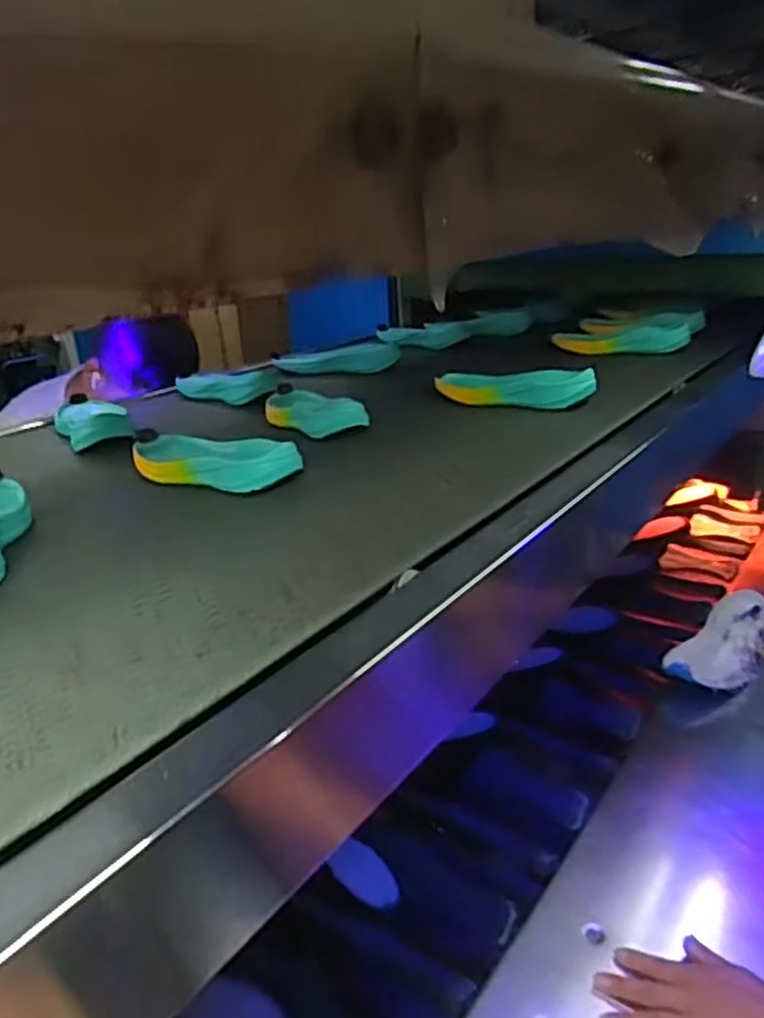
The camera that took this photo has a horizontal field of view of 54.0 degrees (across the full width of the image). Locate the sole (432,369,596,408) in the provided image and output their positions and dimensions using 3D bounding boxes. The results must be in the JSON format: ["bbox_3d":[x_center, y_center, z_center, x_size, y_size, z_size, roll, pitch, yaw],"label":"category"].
[{"bbox_3d":[0.163,-0.160,0.977,0.221,0.036,0.057,13,29,28],"label":"sole"}]

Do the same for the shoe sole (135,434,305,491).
[{"bbox_3d":[-0.185,-0.053,0.772,0.222,0.038,0.085,18,32,36],"label":"shoe sole"}]

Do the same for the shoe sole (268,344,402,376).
[{"bbox_3d":[-0.077,-0.256,1.261,0.227,0.040,0.082,13,29,29],"label":"shoe sole"}]

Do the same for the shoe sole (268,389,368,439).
[{"bbox_3d":[-0.096,-0.127,0.953,0.070,0.029,0.207,-17,24,-27],"label":"shoe sole"}]

